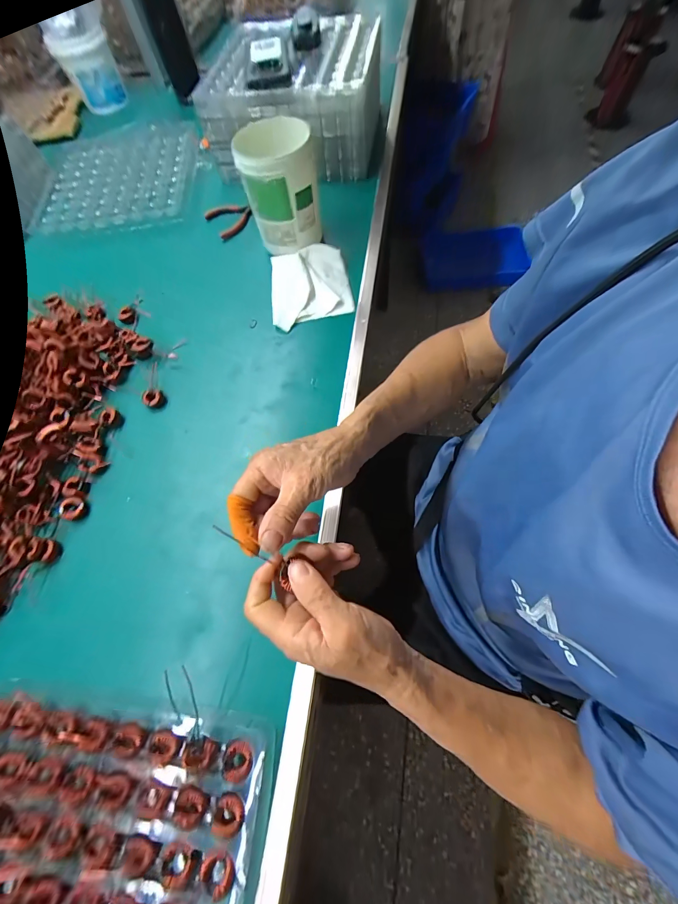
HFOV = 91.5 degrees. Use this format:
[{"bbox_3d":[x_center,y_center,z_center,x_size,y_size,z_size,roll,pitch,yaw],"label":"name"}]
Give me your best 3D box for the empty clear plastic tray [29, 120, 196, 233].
[{"bbox_3d":[-0.437,-0.583,0.660,0.293,0.028,0.379,-4,67,3],"label":"empty clear plastic tray"}]

